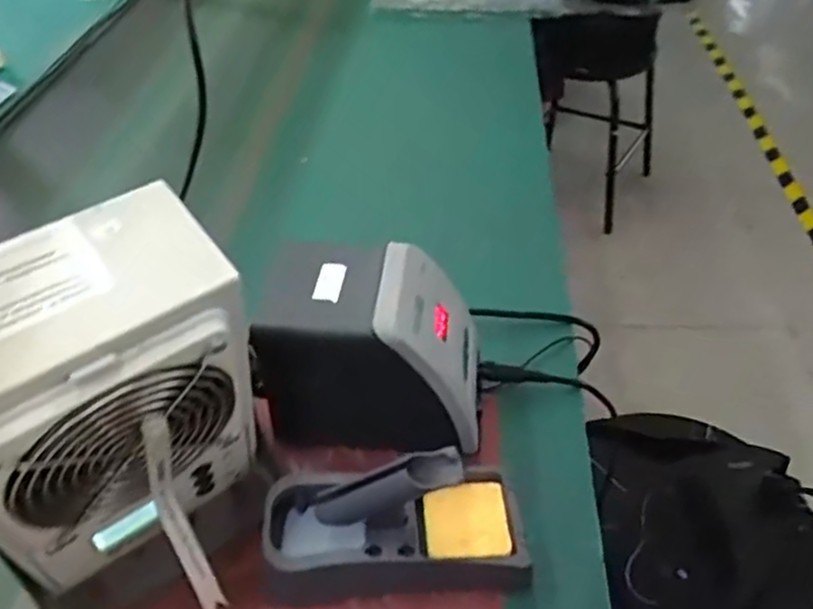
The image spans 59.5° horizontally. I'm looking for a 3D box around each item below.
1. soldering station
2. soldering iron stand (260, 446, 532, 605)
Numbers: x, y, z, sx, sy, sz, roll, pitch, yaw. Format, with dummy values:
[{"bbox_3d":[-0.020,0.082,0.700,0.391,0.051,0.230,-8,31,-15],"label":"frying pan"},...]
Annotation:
[{"bbox_3d":[-0.024,0.034,0.519,0.157,0.127,0.089,-2,41,3],"label":"soldering station"},{"bbox_3d":[-0.009,0.134,0.448,0.162,0.088,0.075,-6,41,-2],"label":"soldering iron stand"}]

